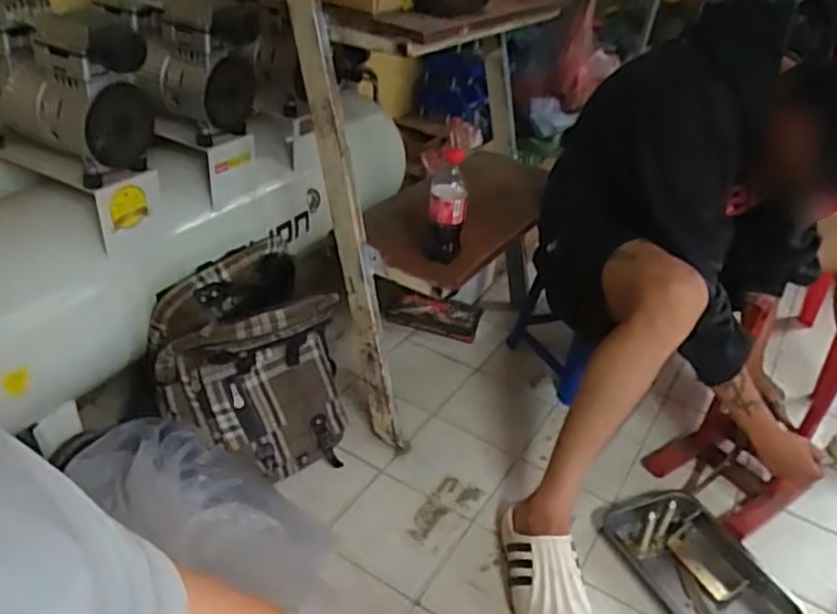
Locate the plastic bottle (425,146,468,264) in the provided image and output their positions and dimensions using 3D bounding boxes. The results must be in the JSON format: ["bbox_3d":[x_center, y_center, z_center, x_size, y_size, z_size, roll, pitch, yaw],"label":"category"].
[{"bbox_3d":[0.047,-0.163,1.159,0.062,0.197,0.074,7,33,-1],"label":"plastic bottle"}]

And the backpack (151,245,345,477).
[{"bbox_3d":[-0.286,0.101,1.212,0.317,0.352,0.218,-1,34,-13],"label":"backpack"}]

